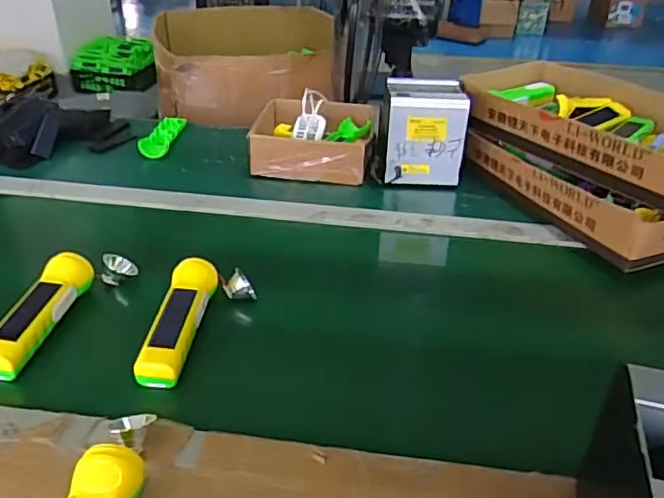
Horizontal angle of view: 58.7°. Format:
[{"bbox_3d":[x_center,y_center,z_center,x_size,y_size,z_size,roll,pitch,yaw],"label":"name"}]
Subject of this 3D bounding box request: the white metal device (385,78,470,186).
[{"bbox_3d":[0.151,-0.190,0.976,0.125,0.143,0.123,3,33,3],"label":"white metal device"}]

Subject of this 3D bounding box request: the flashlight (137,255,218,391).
[{"bbox_3d":[-0.165,0.075,0.644,0.050,0.046,0.168,3,33,3],"label":"flashlight"}]

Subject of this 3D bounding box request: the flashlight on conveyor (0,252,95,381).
[{"bbox_3d":[-0.323,0.069,0.647,0.047,0.046,0.166,7,34,8],"label":"flashlight on conveyor"}]

